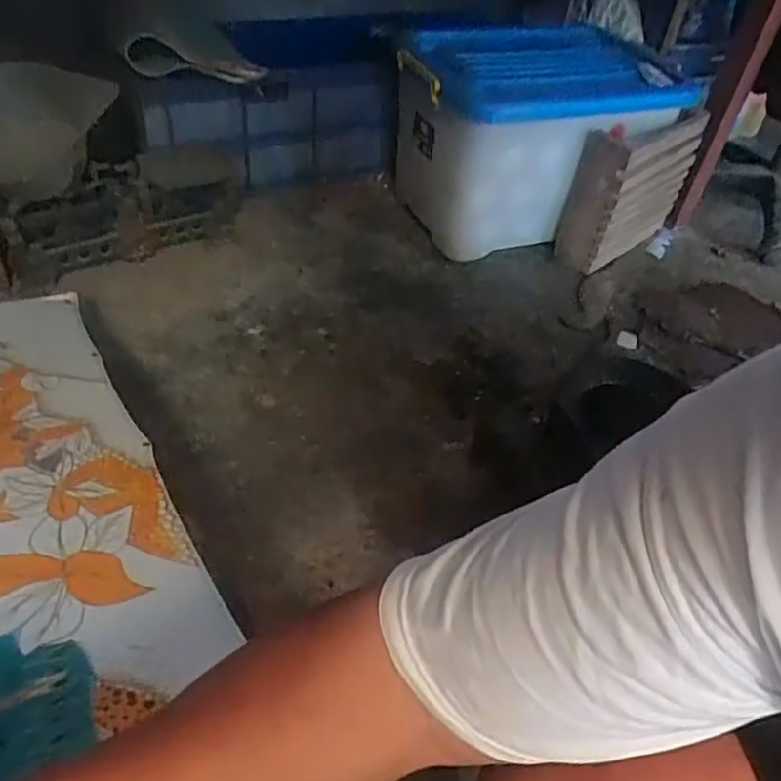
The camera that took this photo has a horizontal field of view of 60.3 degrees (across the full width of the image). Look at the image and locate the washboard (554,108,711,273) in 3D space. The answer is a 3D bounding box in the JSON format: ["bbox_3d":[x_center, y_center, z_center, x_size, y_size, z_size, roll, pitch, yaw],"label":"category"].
[{"bbox_3d":[0.512,-0.436,1.453,0.344,0.267,0.107,-31,56,-33],"label":"washboard"}]

